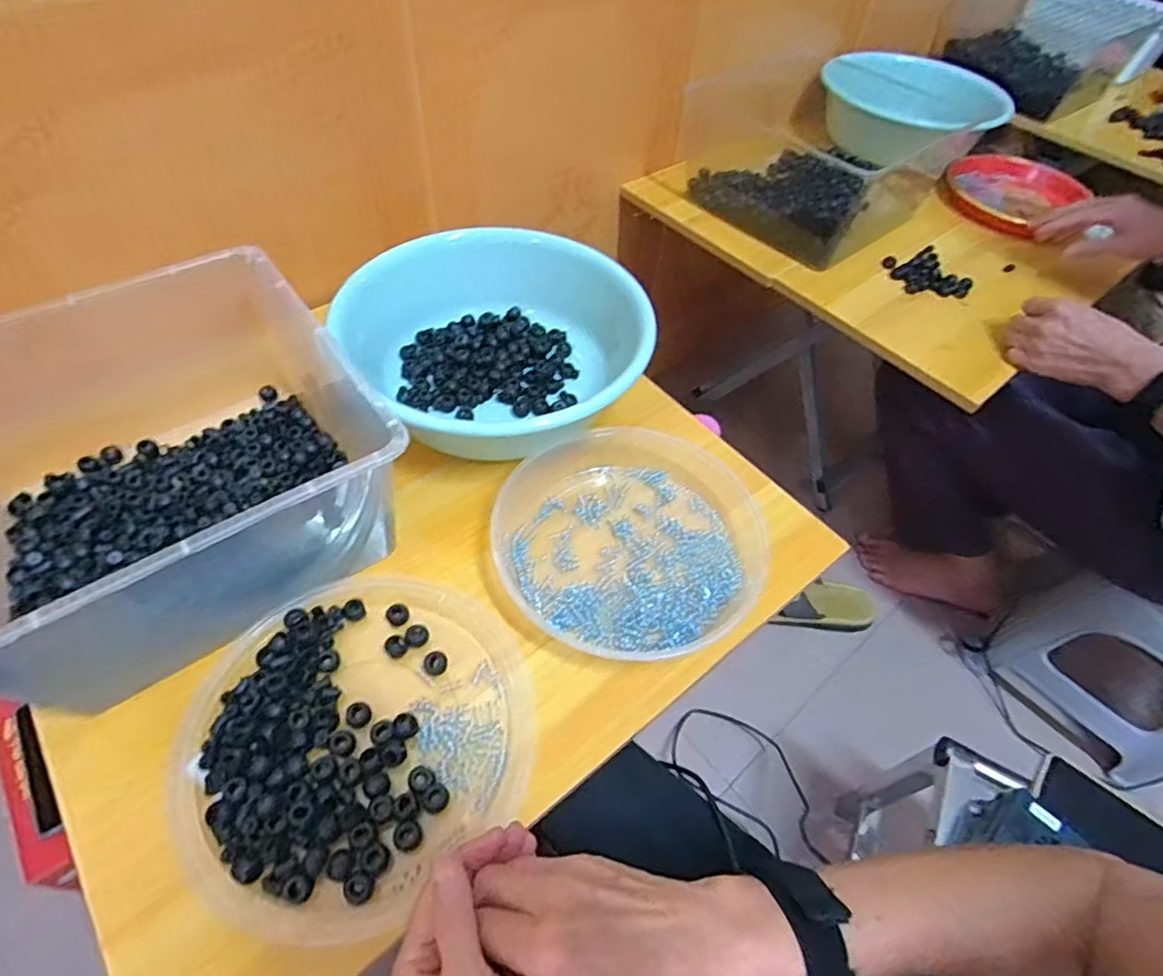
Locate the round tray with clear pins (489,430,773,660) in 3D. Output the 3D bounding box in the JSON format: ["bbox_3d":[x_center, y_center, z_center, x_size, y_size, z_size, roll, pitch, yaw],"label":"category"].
[{"bbox_3d":[0.045,0.035,0.546,0.224,0.050,0.217,2,53,-3],"label":"round tray with clear pins"}]

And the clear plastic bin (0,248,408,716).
[{"bbox_3d":[-0.336,-0.027,0.489,0.299,0.130,0.320,-31,61,-25],"label":"clear plastic bin"}]

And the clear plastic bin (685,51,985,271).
[{"bbox_3d":[0.343,-0.515,0.923,0.347,0.136,0.333,-33,62,-26],"label":"clear plastic bin"}]

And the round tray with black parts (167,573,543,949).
[{"bbox_3d":[-0.155,0.163,0.437,0.230,0.017,0.224,2,53,-3],"label":"round tray with black parts"}]

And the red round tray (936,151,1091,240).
[{"bbox_3d":[0.662,-0.467,0.981,0.191,0.052,0.193,2,53,-3],"label":"red round tray"}]

